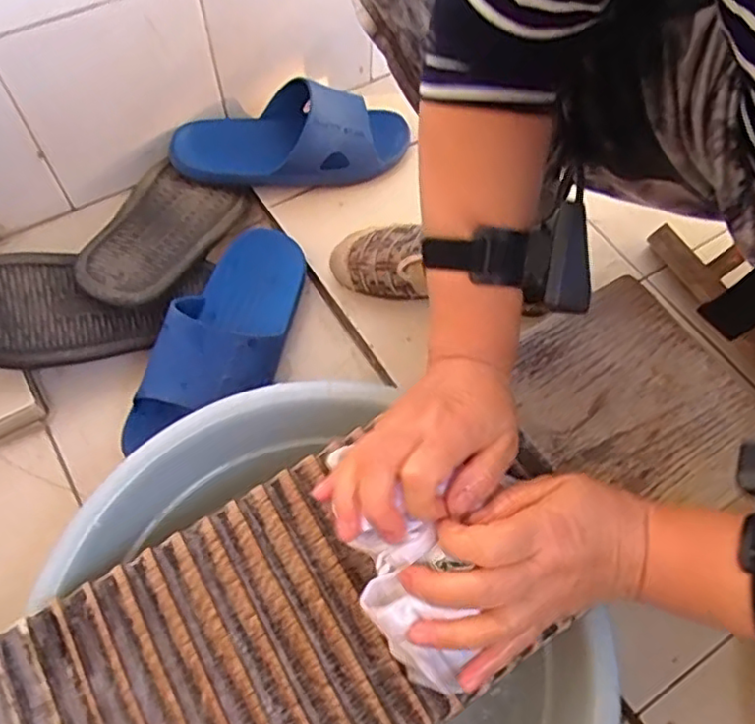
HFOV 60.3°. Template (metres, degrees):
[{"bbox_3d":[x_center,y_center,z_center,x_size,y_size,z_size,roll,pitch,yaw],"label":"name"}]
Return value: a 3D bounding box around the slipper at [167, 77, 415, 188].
[{"bbox_3d":[-0.098,-0.267,0.750,0.262,0.073,0.111,-6,62,-6],"label":"slipper"}]

